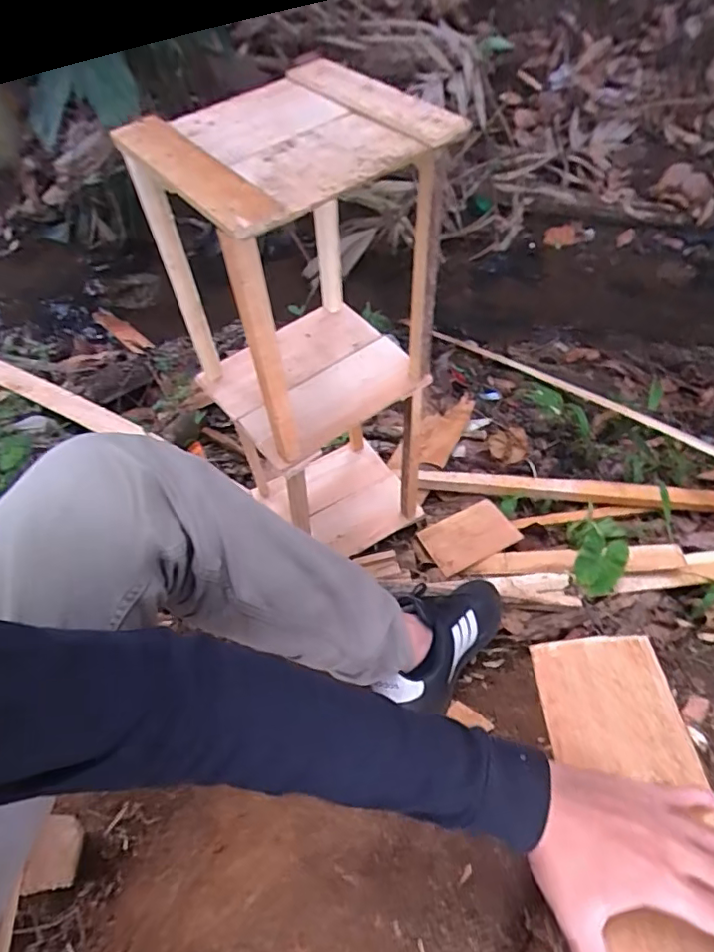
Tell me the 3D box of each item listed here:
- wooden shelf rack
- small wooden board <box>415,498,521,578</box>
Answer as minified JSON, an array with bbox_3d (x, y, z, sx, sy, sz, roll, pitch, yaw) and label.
[{"bbox_3d":[-0.051,-0.123,0.760,0.269,0.644,0.250,-31,55,-22],"label":"wooden shelf rack"},{"bbox_3d":[0.196,0.104,0.985,0.159,0.010,0.103,-21,51,-15],"label":"small wooden board"}]

